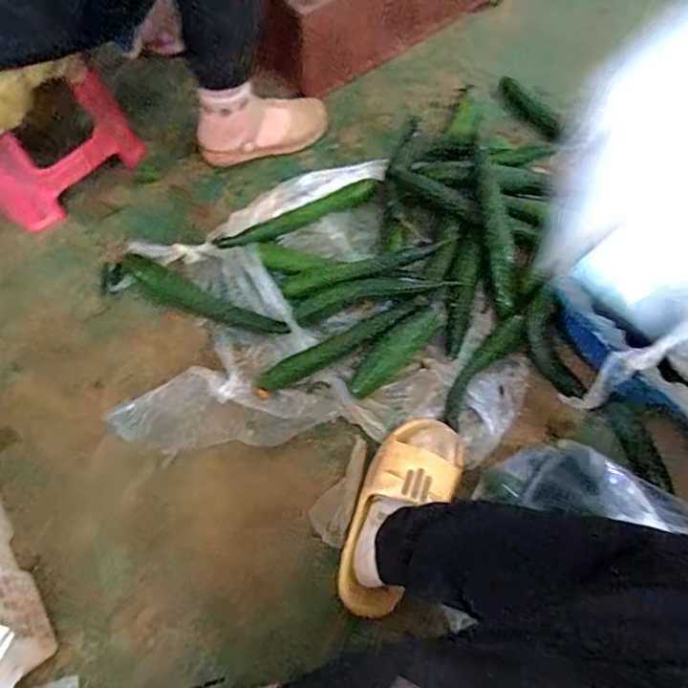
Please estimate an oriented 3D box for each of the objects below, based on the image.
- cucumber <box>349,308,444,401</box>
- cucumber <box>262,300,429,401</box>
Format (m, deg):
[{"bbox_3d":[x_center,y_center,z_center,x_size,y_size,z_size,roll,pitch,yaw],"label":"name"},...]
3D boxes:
[{"bbox_3d":[0.071,0.010,0.768,0.170,0.034,0.046,-41,72,-15],"label":"cucumber"},{"bbox_3d":[-0.004,0.000,0.768,0.257,0.046,0.045,-31,70,-12],"label":"cucumber"}]

